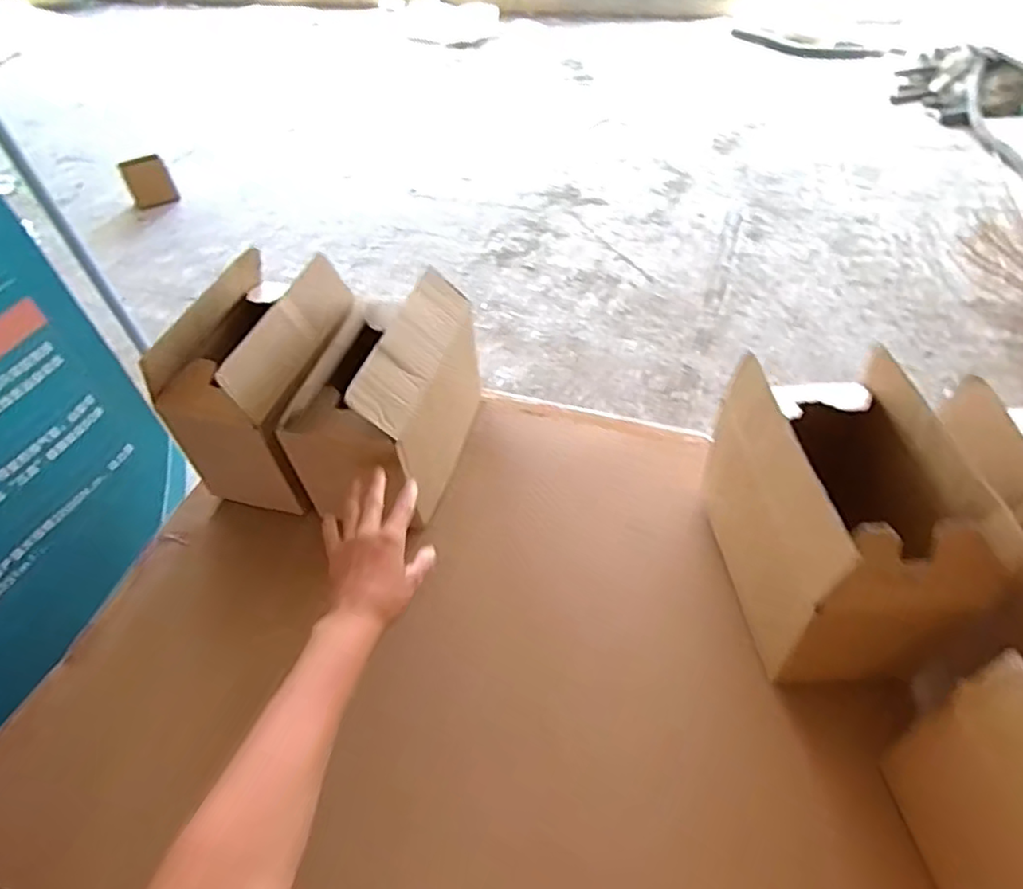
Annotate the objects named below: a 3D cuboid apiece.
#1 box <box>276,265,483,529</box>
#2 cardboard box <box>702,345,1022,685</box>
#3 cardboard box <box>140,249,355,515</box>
[{"bbox_3d":[-0.144,-0.049,0.735,0.135,0.200,0.239,10,51,14],"label":"box"},{"bbox_3d":[0.287,0.066,0.580,0.134,0.206,0.235,-7,49,-1],"label":"cardboard box"},{"bbox_3d":[-0.284,-0.078,0.763,0.150,0.209,0.215,12,51,15],"label":"cardboard box"}]

